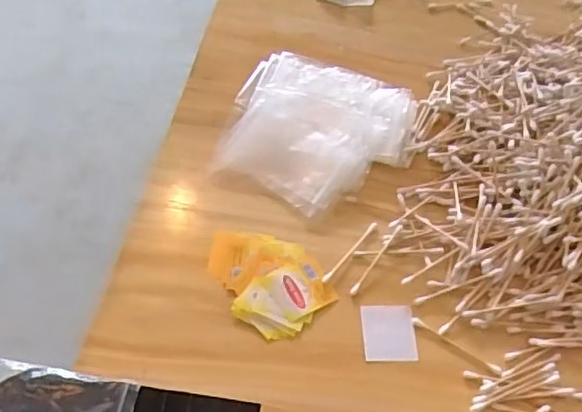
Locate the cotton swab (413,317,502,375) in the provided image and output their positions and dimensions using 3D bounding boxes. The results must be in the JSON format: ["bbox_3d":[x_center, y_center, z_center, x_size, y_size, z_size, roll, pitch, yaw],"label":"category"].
[{"bbox_3d":[0.124,0.104,0.465,0.072,0.004,0.007,31,61,14],"label":"cotton swab"}]

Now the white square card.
[{"bbox_3d":[0.074,0.095,0.469,0.039,0.004,0.042,-1,58,-4],"label":"white square card"}]

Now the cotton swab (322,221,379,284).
[{"bbox_3d":[0.048,0.037,0.501,0.006,0.004,0.070,37,63,17],"label":"cotton swab"}]

